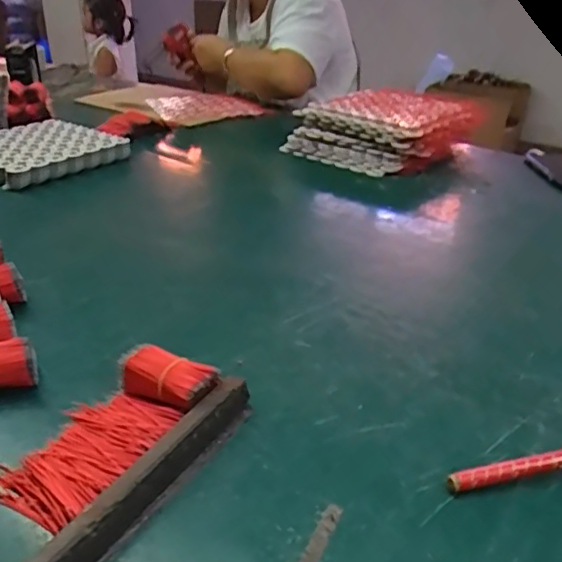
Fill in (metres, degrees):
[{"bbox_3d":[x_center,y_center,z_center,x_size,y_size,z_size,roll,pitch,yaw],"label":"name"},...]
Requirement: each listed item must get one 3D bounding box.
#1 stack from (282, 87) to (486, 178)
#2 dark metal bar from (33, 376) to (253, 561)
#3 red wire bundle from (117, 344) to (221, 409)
[{"bbox_3d":[0.178,-0.268,1.006,0.242,0.085,0.249,26,37,36],"label":"stack"},{"bbox_3d":[-0.089,0.130,0.332,0.024,0.024,0.235,17,32,27],"label":"dark metal bar"},{"bbox_3d":[-0.082,0.075,0.419,0.067,0.037,0.031,16,32,25],"label":"red wire bundle"}]

